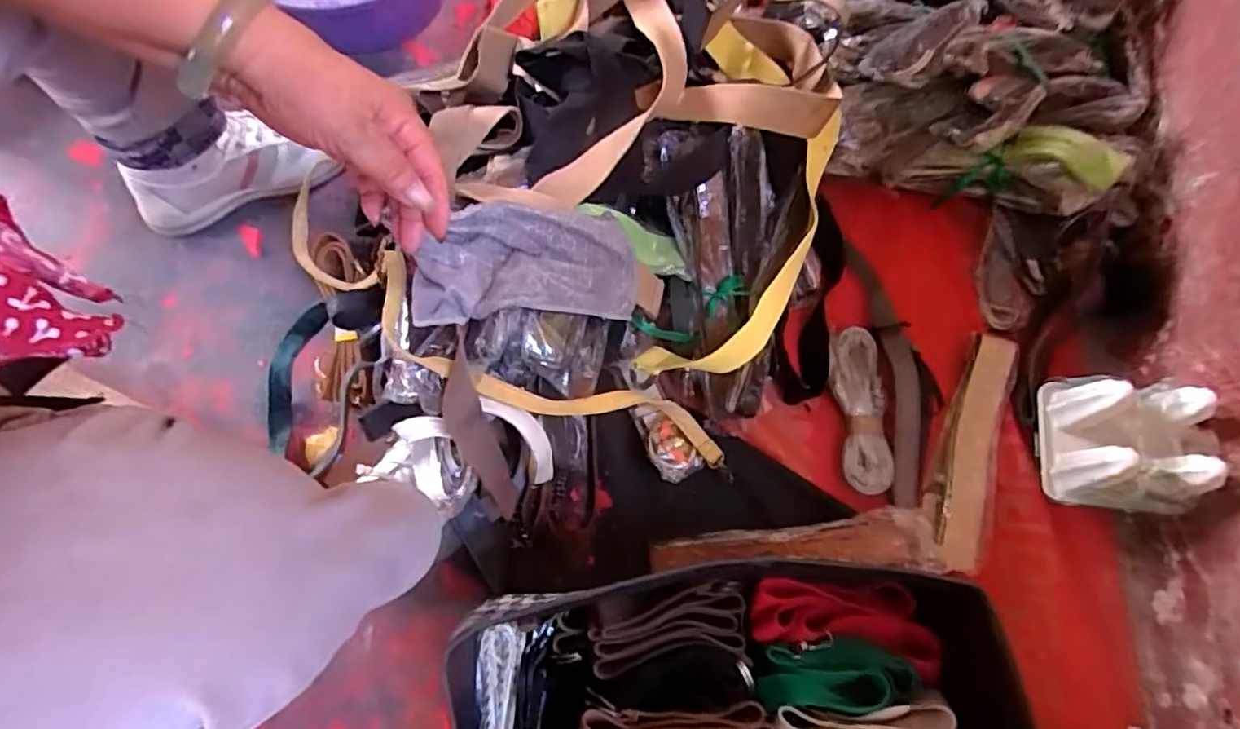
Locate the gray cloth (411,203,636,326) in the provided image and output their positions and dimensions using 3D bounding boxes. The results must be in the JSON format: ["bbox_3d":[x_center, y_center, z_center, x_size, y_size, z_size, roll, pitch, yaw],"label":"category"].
[{"bbox_3d":[-0.082,-0.083,0.533,0.188,0.063,0.096,-9,74,-4],"label":"gray cloth"}]

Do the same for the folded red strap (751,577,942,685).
[{"bbox_3d":[0.194,0.222,0.537,0.158,0.040,0.068,13,74,2],"label":"folded red strap"}]

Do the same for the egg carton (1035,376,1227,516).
[{"bbox_3d":[0.475,0.071,0.576,0.096,0.103,0.121,7,74,1],"label":"egg carton"}]

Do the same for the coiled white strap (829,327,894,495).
[{"bbox_3d":[0.249,0.045,0.640,0.055,0.022,0.170,0,74,-1],"label":"coiled white strap"}]

